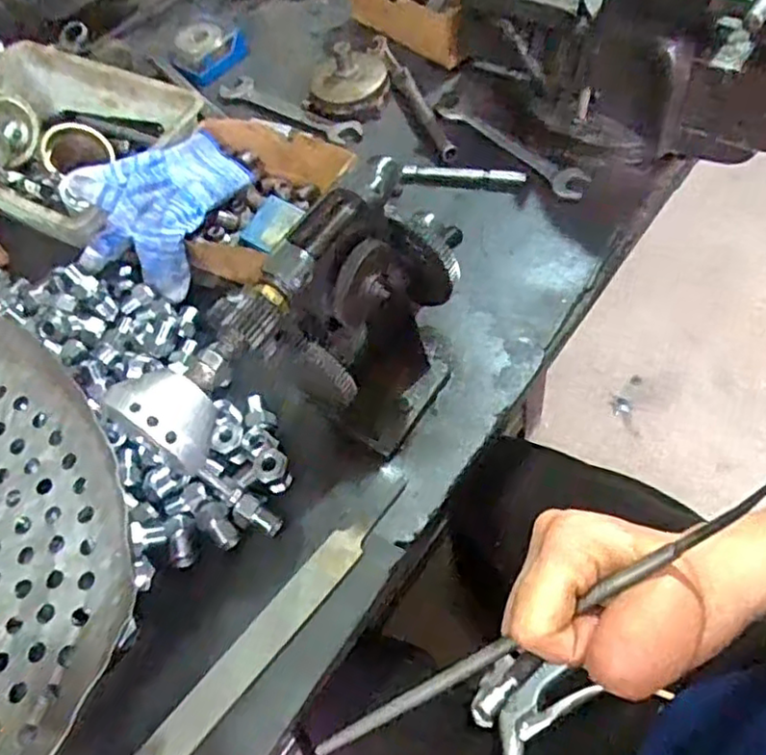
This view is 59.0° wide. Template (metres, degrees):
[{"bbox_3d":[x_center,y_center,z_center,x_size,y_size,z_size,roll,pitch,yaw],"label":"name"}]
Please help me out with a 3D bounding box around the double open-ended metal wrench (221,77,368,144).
[{"bbox_3d":[-0.095,-0.265,0.669,0.162,0.010,0.029,25,64,22],"label":"double open-ended metal wrench"}]

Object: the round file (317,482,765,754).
[{"bbox_3d":[0.053,0.104,0.269,0.225,0.008,0.008,-41,57,23],"label":"round file"}]

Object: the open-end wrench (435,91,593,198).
[{"bbox_3d":[0.112,-0.215,0.613,0.031,0.005,0.177,-39,60,-16],"label":"open-end wrench"}]

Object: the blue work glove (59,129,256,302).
[{"bbox_3d":[-0.187,-0.150,0.561,0.112,0.069,0.151,21,63,20],"label":"blue work glove"}]

